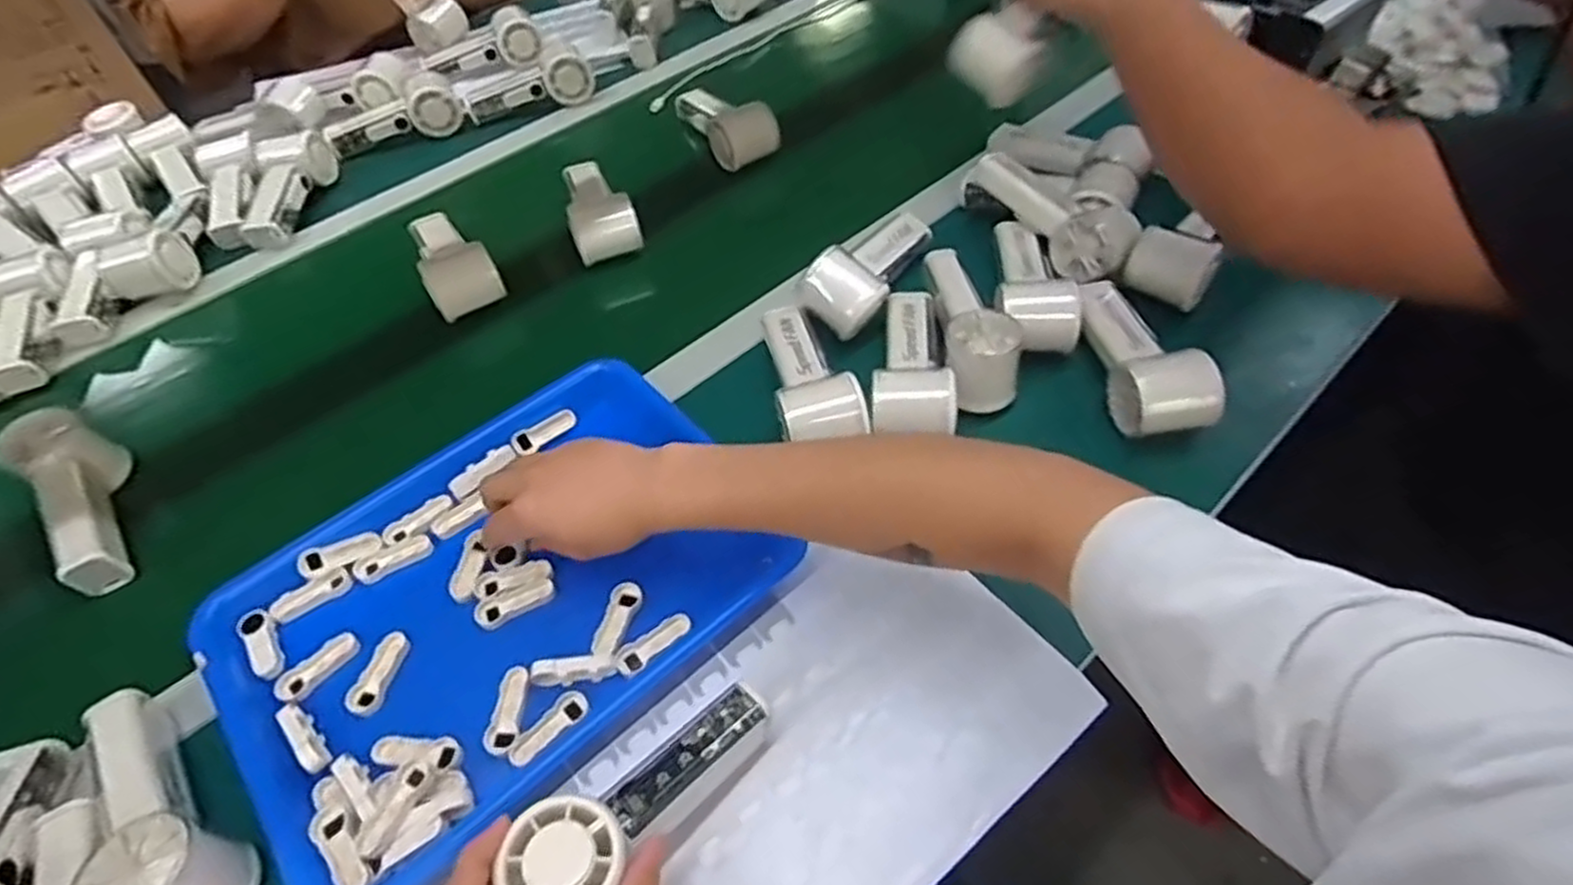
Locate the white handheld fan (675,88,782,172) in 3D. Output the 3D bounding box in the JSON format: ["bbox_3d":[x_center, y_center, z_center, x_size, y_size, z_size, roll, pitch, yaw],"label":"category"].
[{"bbox_3d":[-0.066,-0.353,0.832,0.067,0.071,0.157,-22,52,-12],"label":"white handheld fan"}]

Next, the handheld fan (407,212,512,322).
[{"bbox_3d":[-0.320,-0.171,0.713,0.060,0.063,0.156,-31,55,-18],"label":"handheld fan"}]

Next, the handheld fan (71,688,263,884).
[{"bbox_3d":[-0.342,0.198,0.405,0.052,0.060,0.146,-38,58,-23],"label":"handheld fan"}]

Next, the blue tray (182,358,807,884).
[{"bbox_3d":[-0.188,0.093,0.498,0.330,0.031,0.242,-36,57,-22],"label":"blue tray"}]

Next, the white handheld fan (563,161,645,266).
[{"bbox_3d":[-0.190,-0.237,0.748,0.065,0.061,0.155,-18,52,-9],"label":"white handheld fan"}]

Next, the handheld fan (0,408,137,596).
[{"bbox_3d":[-0.515,0.039,0.544,0.049,0.067,0.142,-35,56,-21],"label":"handheld fan"}]

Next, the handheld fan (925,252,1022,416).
[{"bbox_3d":[0.145,-0.097,0.598,0.052,0.052,0.153,-5,51,2],"label":"handheld fan"}]

